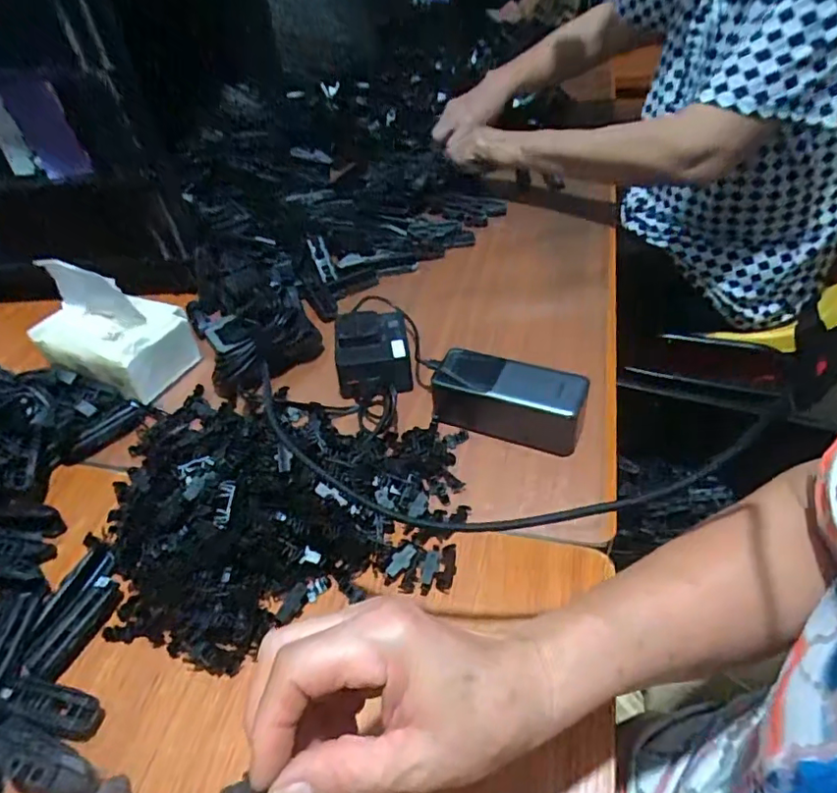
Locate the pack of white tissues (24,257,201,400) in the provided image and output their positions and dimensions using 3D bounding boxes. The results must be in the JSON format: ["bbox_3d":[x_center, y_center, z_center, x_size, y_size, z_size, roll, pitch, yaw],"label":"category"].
[{"bbox_3d":[-0.315,-0.077,0.572,0.141,0.105,0.093,12,46,18],"label":"pack of white tissues"}]

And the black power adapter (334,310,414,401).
[{"bbox_3d":[-0.045,-0.043,0.554,0.070,0.051,0.076,-10,45,-5],"label":"black power adapter"}]

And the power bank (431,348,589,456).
[{"bbox_3d":[0.076,0.003,0.494,0.129,0.050,0.058,14,46,20],"label":"power bank"}]

